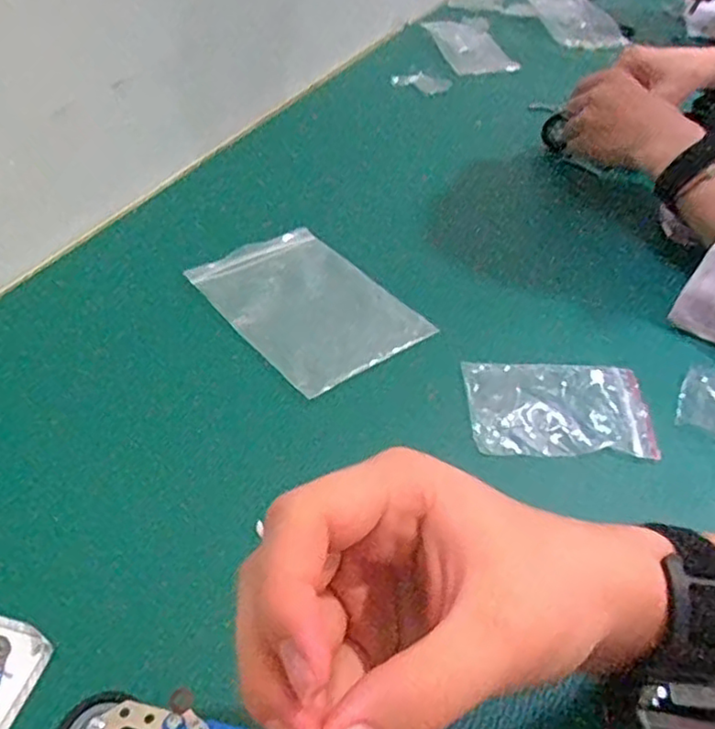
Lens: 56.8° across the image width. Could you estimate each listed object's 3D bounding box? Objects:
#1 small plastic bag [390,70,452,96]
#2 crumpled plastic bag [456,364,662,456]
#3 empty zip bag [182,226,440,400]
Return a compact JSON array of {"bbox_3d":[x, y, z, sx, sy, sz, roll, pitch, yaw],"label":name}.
[{"bbox_3d":[0.078,-0.346,0.811,0.074,0.017,0.026,4,45,1],"label":"small plastic bag"},{"bbox_3d":[0.130,0.028,0.431,0.113,0.008,0.075,2,45,-1],"label":"crumpled plastic bag"},{"bbox_3d":[-0.039,-0.048,0.496,0.117,0.005,0.166,-30,53,-29],"label":"empty zip bag"}]

